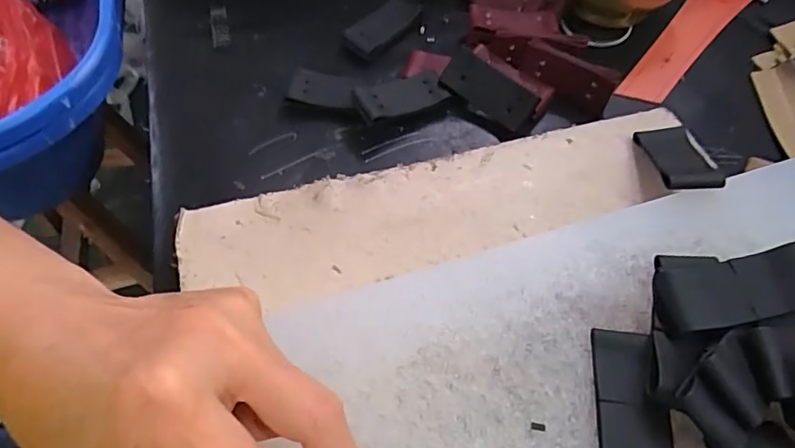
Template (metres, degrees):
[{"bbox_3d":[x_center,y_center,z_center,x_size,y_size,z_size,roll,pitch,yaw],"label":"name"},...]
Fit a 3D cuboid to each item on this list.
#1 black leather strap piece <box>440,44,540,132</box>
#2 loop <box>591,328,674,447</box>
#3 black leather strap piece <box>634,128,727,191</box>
[{"bbox_3d":[0.059,-0.089,0.361,0.067,0.012,0.029,41,105,12],"label":"black leather strap piece"},{"bbox_3d":[0.090,0.071,0.210,0.027,0.008,0.061,8,56,3],"label":"loop"},{"bbox_3d":[0.152,-0.037,0.298,0.029,0.009,0.063,8,34,3],"label":"black leather strap piece"}]

